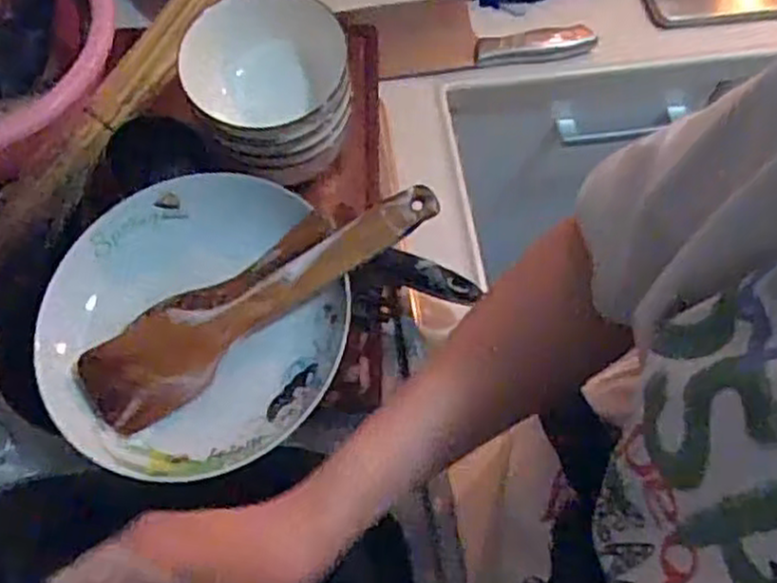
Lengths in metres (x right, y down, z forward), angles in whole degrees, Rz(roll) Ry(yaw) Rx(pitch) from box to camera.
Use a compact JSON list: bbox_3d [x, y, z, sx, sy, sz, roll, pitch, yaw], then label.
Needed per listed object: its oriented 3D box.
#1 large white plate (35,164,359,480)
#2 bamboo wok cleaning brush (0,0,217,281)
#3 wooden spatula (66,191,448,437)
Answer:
[{"bbox_3d":[-0.148,0.022,0.555,0.219,0.051,0.222,0,64,0],"label":"large white plate"},{"bbox_3d":[-0.271,-0.133,0.660,0.060,0.038,0.388,34,82,15],"label":"bamboo wok cleaning brush"},{"bbox_3d":[-0.091,0.008,0.543,0.282,0.025,0.063,-30,67,4],"label":"wooden spatula"}]

